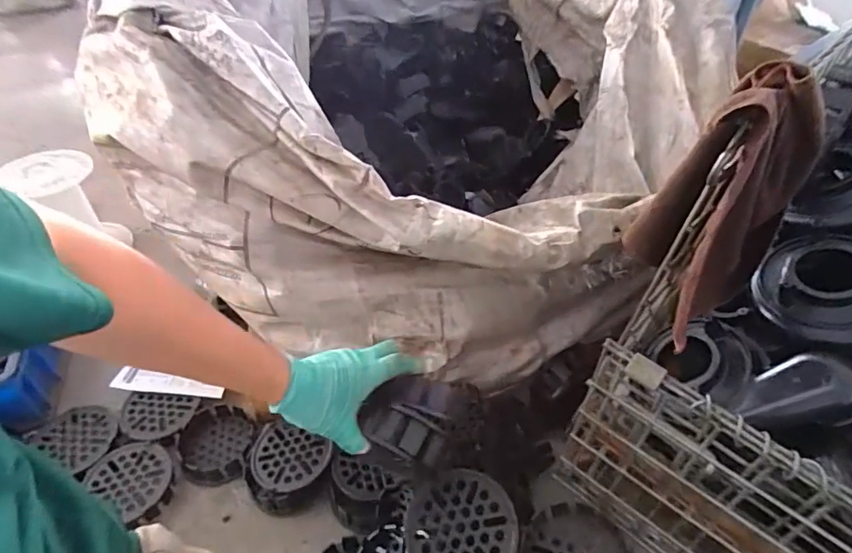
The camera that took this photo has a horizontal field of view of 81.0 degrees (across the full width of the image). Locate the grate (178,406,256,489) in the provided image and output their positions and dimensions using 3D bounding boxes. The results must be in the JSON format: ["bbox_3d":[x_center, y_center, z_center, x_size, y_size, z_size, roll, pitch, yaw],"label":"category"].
[{"bbox_3d":[-0.366,0.297,0.876,0.123,0.038,0.135,0,43,0],"label":"grate"}]

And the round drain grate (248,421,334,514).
[{"bbox_3d":[-0.225,0.313,0.825,0.136,0.050,0.134,0,43,0],"label":"round drain grate"}]

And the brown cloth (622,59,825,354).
[{"bbox_3d":[0.265,-0.076,0.451,0.106,0.211,0.105,32,51,30],"label":"brown cloth"}]

